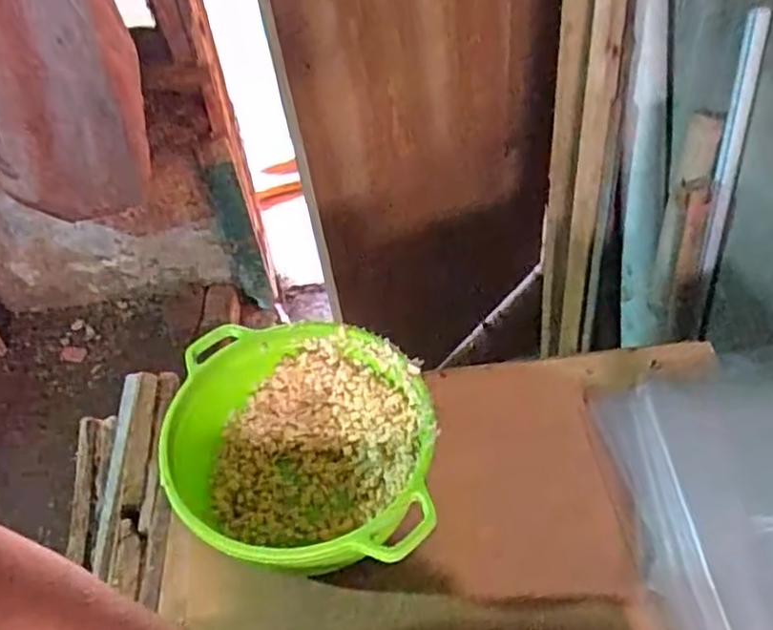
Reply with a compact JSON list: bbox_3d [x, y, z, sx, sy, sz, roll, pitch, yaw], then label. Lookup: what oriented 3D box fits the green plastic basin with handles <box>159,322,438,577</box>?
[{"bbox_3d":[-0.068,0.114,0.562,0.203,0.098,0.197,-4,45,4],"label":"green plastic basin with handles"}]

